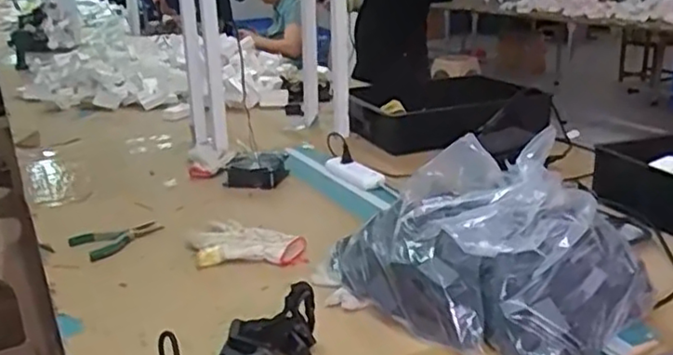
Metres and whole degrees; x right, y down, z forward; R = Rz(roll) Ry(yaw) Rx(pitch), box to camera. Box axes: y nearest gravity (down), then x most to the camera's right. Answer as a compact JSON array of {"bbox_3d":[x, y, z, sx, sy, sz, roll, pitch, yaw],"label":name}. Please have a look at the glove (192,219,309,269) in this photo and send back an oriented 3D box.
[{"bbox_3d":[-0.148,0.113,1.076,0.191,0.040,0.126,-3,20,-2],"label":"glove"}]

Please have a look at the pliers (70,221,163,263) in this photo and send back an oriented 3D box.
[{"bbox_3d":[-0.373,0.101,1.128,0.141,0.015,0.104,-19,26,-39],"label":"pliers"}]

